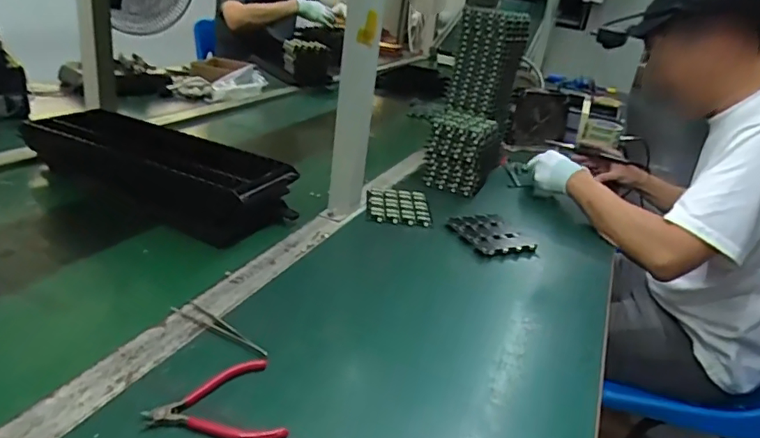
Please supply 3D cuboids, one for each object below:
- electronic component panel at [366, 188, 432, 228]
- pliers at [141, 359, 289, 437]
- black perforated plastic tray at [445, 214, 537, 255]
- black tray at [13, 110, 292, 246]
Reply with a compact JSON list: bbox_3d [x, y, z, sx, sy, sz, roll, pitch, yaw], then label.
[{"bbox_3d":[0.030,-0.023,0.896,0.104,0.016,0.124,6,25,-4],"label":"electronic component panel"},{"bbox_3d":[-0.142,0.163,0.457,0.106,0.006,0.092,-6,28,-26],"label":"pliers"},{"bbox_3d":[0.174,0.025,0.841,0.104,0.016,0.125,-7,29,-28],"label":"black perforated plastic tray"},{"bbox_3d":[-0.344,-0.077,0.814,0.411,0.090,0.131,17,27,20],"label":"black tray"}]

